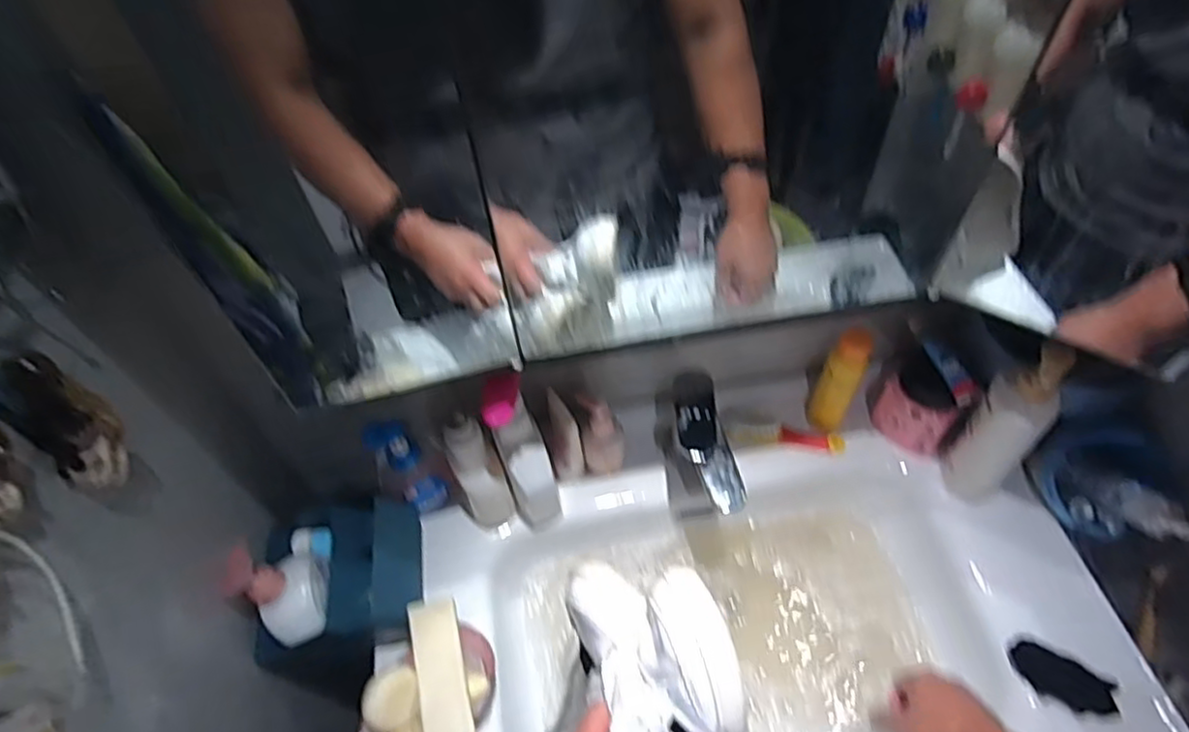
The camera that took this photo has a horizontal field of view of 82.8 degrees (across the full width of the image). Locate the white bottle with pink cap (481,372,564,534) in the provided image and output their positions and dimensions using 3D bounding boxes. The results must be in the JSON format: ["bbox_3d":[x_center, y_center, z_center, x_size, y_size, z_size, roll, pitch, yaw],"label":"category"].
[{"bbox_3d":[-0.077,0.103,0.751,0.054,0.288,0.066,-15,54,-7],"label":"white bottle with pink cap"}]

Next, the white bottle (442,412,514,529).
[{"bbox_3d":[-0.137,0.127,0.790,0.055,0.177,0.057,-26,56,-14],"label":"white bottle"}]

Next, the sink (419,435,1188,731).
[{"bbox_3d":[0.183,0.312,0.792,0.760,0.134,0.415,-8,53,-1],"label":"sink"}]

